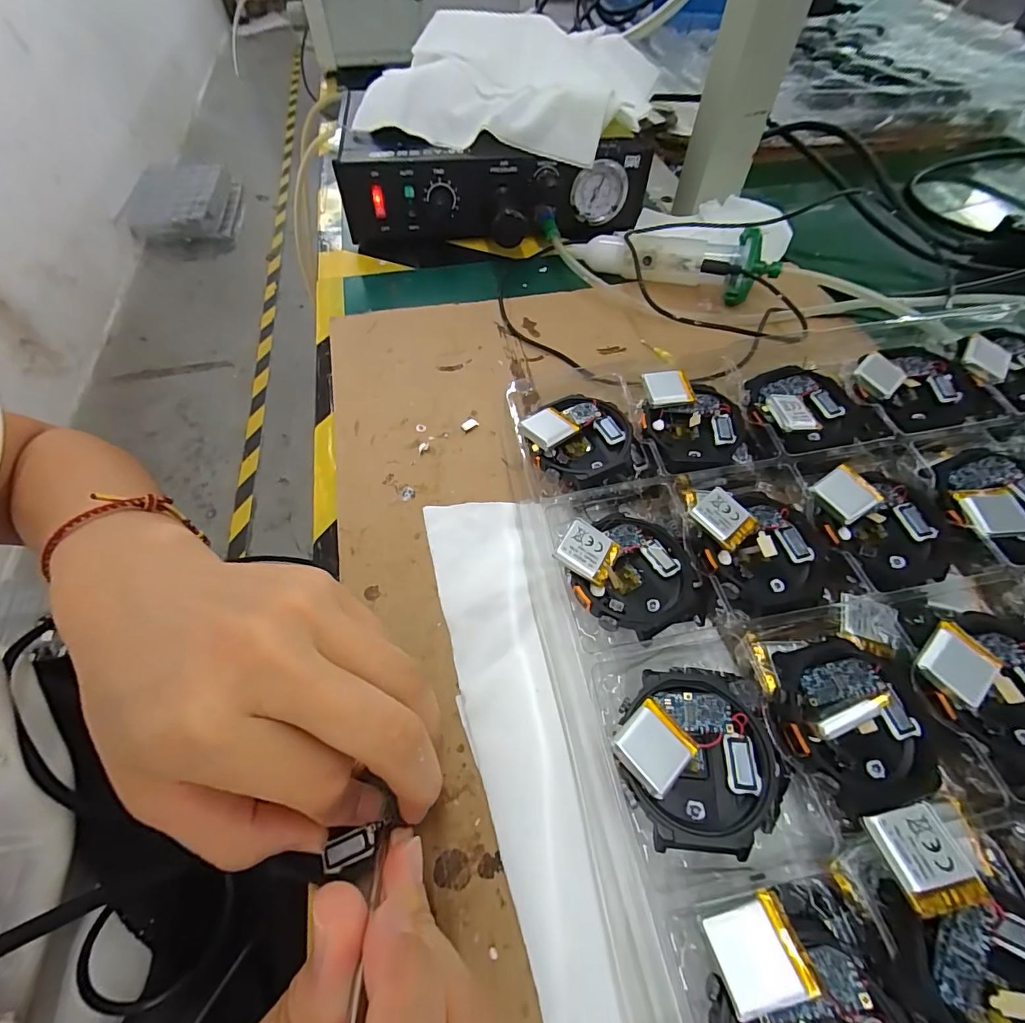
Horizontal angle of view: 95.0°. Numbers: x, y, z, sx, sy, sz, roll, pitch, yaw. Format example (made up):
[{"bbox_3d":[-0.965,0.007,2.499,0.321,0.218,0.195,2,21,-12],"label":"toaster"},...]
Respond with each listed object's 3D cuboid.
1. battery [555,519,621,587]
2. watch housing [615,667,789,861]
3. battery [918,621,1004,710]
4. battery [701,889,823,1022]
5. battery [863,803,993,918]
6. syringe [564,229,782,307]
[{"bbox_3d":[0.030,0.016,0.190,0.023,0.005,0.021,33,64,3],"label":"battery"},{"bbox_3d":[0.063,0.081,0.157,0.050,0.011,0.053,2,60,1],"label":"watch housing"},{"bbox_3d":[0.158,0.053,0.166,0.022,0.004,0.021,-44,74,-12],"label":"battery"},{"bbox_3d":[0.065,0.118,0.125,0.023,0.004,0.021,-17,40,0],"label":"battery"},{"bbox_3d":[0.116,0.097,0.132,0.021,0.004,0.023,-9,49,-3],"label":"battery"},{"bbox_3d":[0.113,-0.183,0.343,0.145,0.037,0.034,15,58,9],"label":"syringe"}]

